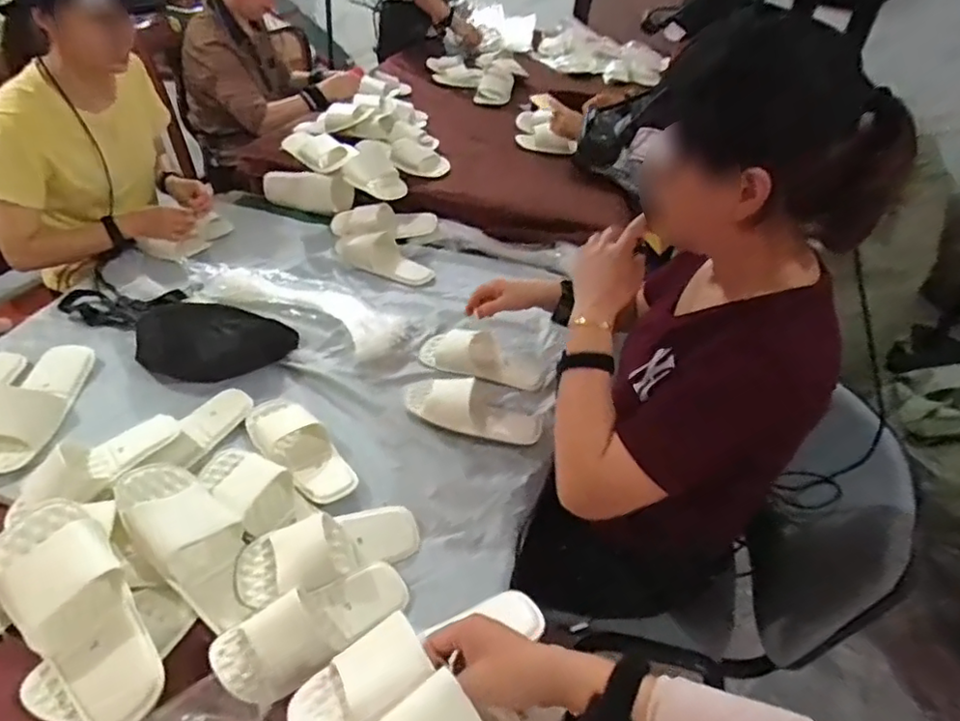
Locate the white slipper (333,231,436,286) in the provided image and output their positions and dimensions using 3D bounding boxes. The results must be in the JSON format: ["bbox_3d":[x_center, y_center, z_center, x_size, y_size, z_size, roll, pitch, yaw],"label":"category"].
[{"bbox_3d":[-0.216,-0.229,1.328,0.240,0.062,0.110,21,42,17],"label":"white slipper"}]

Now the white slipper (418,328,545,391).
[{"bbox_3d":[0.002,-0.013,1.094,0.225,0.080,0.084,16,40,11],"label":"white slipper"}]

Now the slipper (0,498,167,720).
[{"bbox_3d":[-0.431,0.265,0.655,0.105,0.048,0.266,-29,70,-36],"label":"slipper"}]

